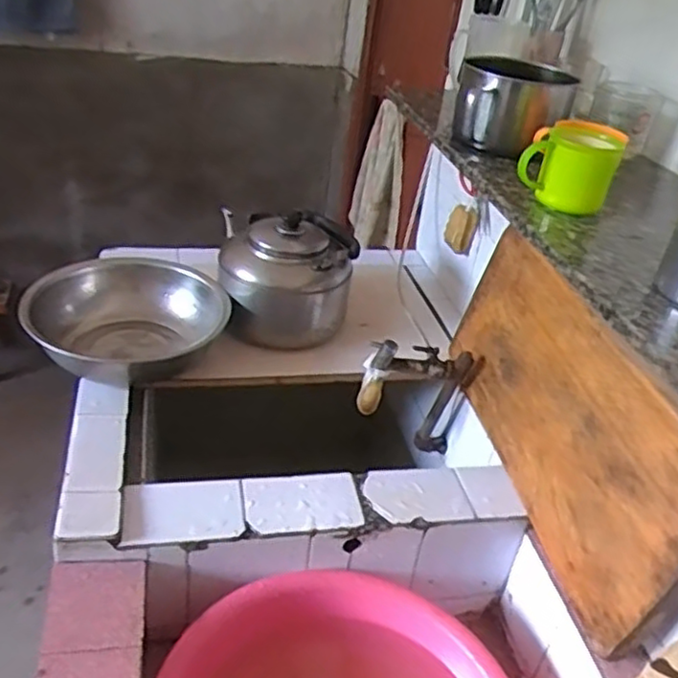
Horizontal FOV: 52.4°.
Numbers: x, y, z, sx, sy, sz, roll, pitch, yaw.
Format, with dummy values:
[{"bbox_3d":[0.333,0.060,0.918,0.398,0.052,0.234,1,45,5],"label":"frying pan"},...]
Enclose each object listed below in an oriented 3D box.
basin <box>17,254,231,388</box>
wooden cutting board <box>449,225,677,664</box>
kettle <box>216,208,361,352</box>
[{"bbox_3d":[-0.339,-0.032,1.103,0.276,0.099,0.276,6,32,-4],"label":"basin"},{"bbox_3d":[0.288,0.093,0.923,0.033,0.282,0.560,9,30,-19],"label":"wooden cutting board"},{"bbox_3d":[-0.093,-0.115,1.194,0.220,0.185,0.205,3,33,-8],"label":"kettle"}]

